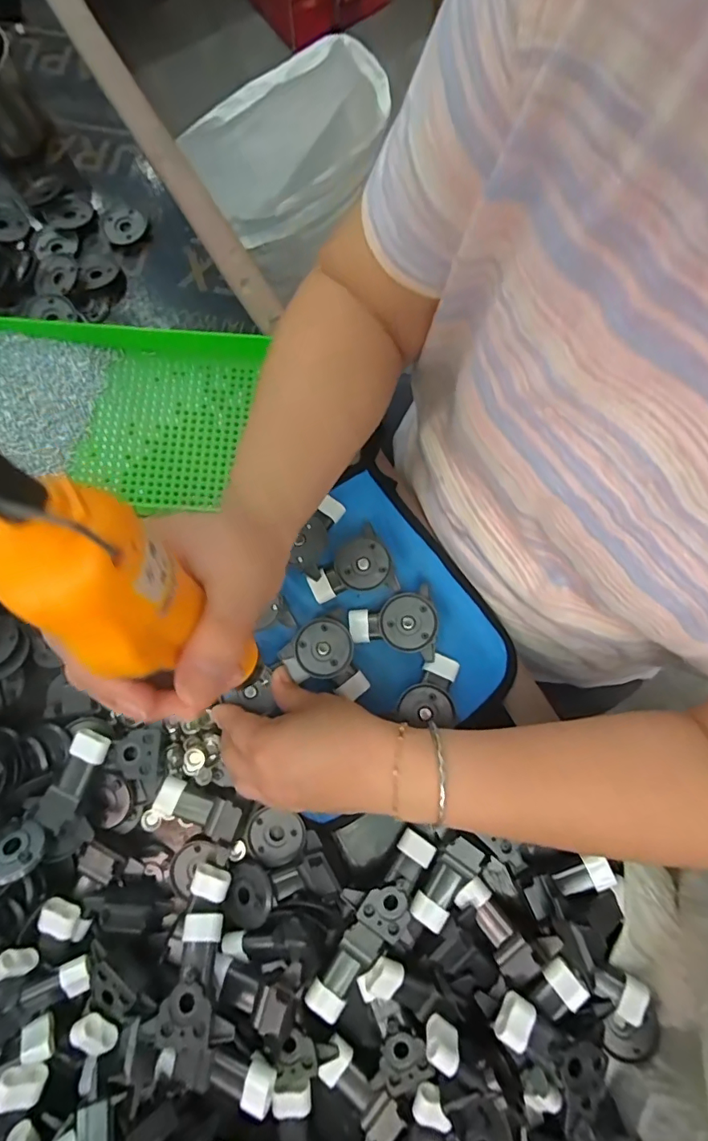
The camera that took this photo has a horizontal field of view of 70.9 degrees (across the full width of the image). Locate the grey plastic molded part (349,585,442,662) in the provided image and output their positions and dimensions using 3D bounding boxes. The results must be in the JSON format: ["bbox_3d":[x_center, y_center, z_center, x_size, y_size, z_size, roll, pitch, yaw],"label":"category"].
[{"bbox_3d":[0.030,0.043,0.374,0.063,0.019,0.052,-9,79,-2],"label":"grey plastic molded part"}]

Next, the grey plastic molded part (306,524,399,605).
[{"bbox_3d":[-0.004,-0.001,0.381,0.062,0.022,0.049,-21,79,-4],"label":"grey plastic molded part"}]

